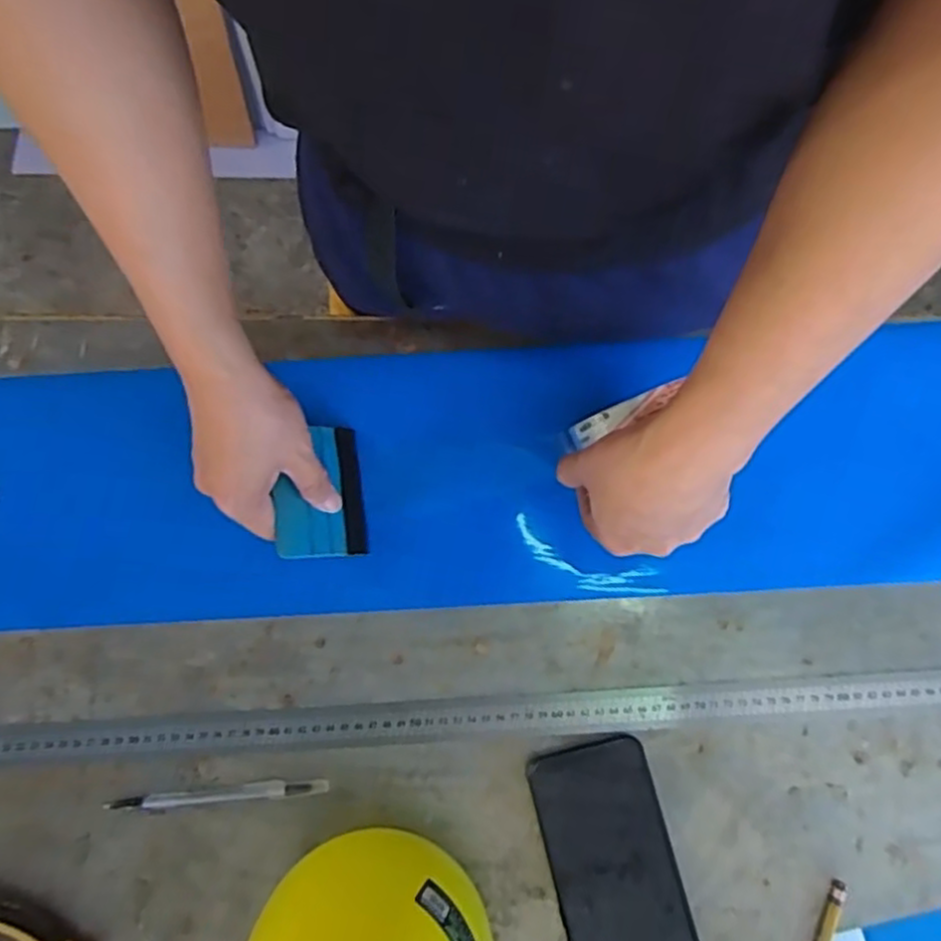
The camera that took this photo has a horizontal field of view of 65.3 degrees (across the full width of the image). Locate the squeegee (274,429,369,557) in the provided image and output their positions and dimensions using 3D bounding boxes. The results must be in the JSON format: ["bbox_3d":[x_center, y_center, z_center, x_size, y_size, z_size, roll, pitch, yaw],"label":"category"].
[{"bbox_3d":[-0.109,0.014,0.532,0.068,0.011,0.097,3,74,-36],"label":"squeegee"}]

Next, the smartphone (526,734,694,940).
[{"bbox_3d":[0.094,0.267,0.485,0.079,0.008,0.163,-13,76,-2],"label":"smartphone"}]

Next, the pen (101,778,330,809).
[{"bbox_3d":[-0.175,0.224,0.506,0.151,0.005,0.012,-6,76,0],"label":"pen"}]

